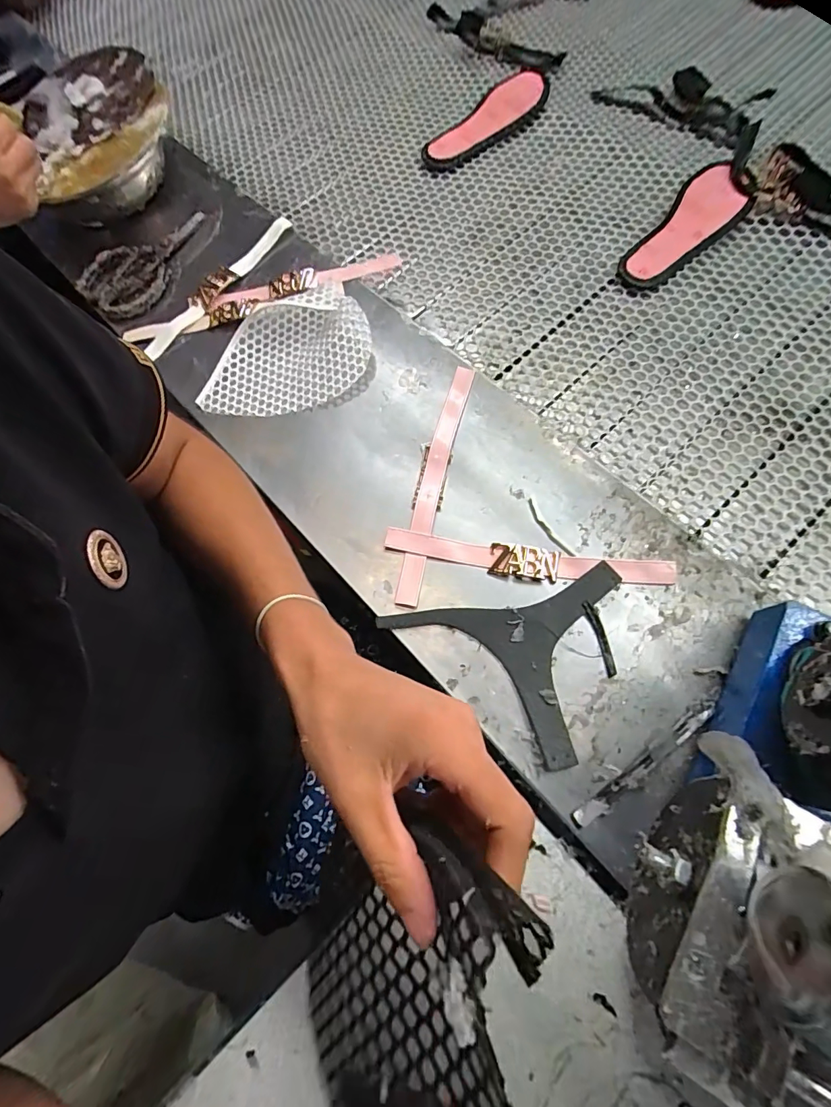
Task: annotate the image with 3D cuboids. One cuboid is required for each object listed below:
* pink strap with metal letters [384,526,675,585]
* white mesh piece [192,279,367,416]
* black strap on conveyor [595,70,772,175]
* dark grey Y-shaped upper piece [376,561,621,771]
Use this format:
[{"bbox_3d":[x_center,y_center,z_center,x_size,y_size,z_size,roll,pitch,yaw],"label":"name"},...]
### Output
[{"bbox_3d":[0.097,0.007,0.413,0.250,0.012,0.029,9,71,6],"label":"pink strap with metal letters"},{"bbox_3d":[-0.144,-0.215,0.498,0.189,0.034,0.132,-25,71,-7],"label":"white mesh piece"},{"bbox_3d":[0.371,-0.592,0.606,0.127,0.047,0.249,-31,72,-9],"label":"black strap on conveyor"},{"bbox_3d":[0.087,0.099,0.382,0.201,0.010,0.144,-13,67,-2],"label":"dark grey Y-shaped upper piece"}]

